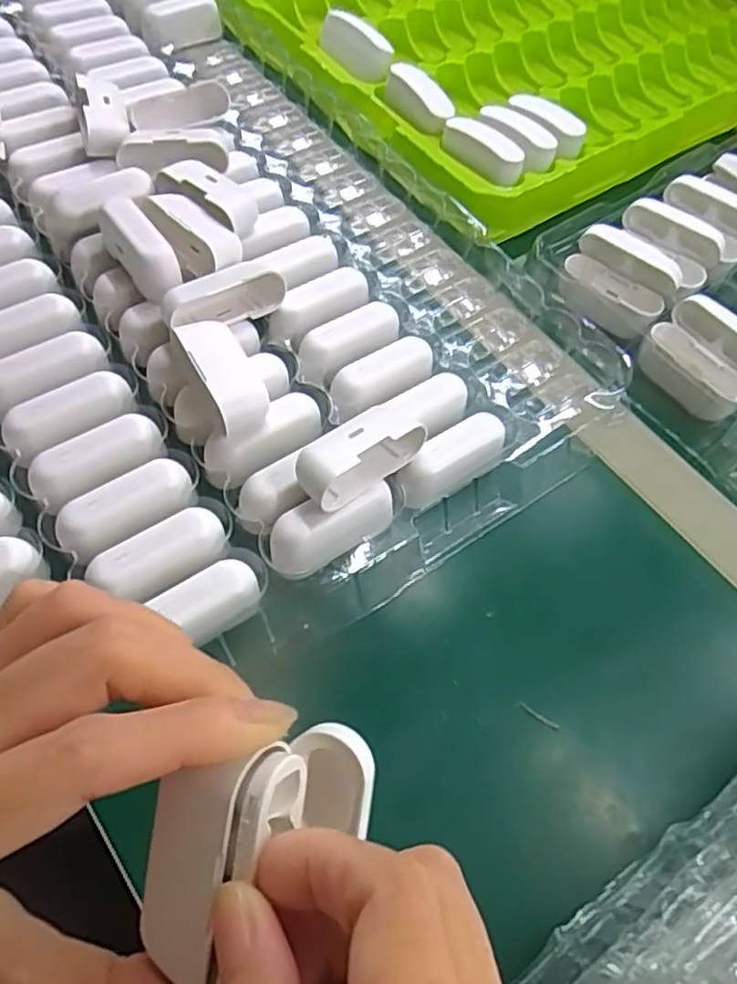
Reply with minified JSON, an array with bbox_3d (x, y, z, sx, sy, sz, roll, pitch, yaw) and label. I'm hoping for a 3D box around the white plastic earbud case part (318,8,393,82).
[{"bbox_3d":[-0.010,-0.332,0.505,0.067,0.033,0.012,43,20,17],"label":"white plastic earbud case part"}]

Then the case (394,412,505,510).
[{"bbox_3d":[0.042,-0.016,0.340,0.064,0.018,0.024,-28,66,-21],"label":"case"}]

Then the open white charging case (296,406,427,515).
[{"bbox_3d":[-0.004,-0.018,0.315,0.063,0.021,0.024,-35,69,-24],"label":"open white charging case"}]

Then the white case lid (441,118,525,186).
[{"bbox_3d":[0.080,-0.232,0.460,0.028,0.018,0.063,-32,68,-23],"label":"white case lid"}]

